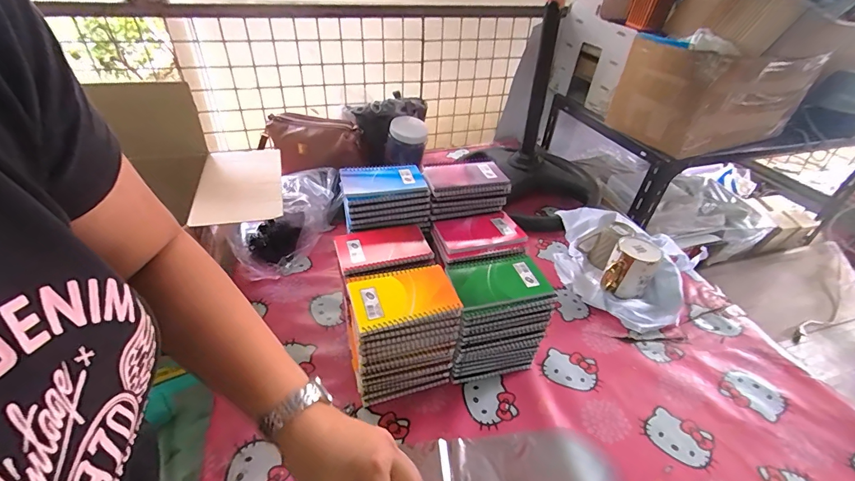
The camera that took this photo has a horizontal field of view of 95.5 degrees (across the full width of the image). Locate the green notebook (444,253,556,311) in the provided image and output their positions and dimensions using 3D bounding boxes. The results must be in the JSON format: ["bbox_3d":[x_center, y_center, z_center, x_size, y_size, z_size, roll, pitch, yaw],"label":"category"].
[{"bbox_3d":[0.097,0.053,0.547,0.128,0.012,0.099,-5,38,-11],"label":"green notebook"}]

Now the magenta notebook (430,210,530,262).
[{"bbox_3d":[0.083,-0.008,0.630,0.139,0.015,0.101,-9,39,-15],"label":"magenta notebook"}]

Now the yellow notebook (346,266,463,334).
[{"bbox_3d":[-0.031,0.071,0.504,0.130,0.009,0.083,-10,39,-17],"label":"yellow notebook"}]

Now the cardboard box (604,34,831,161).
[{"bbox_3d":[0.699,-0.377,0.978,0.439,0.215,0.270,-15,41,-22],"label":"cardboard box"}]

